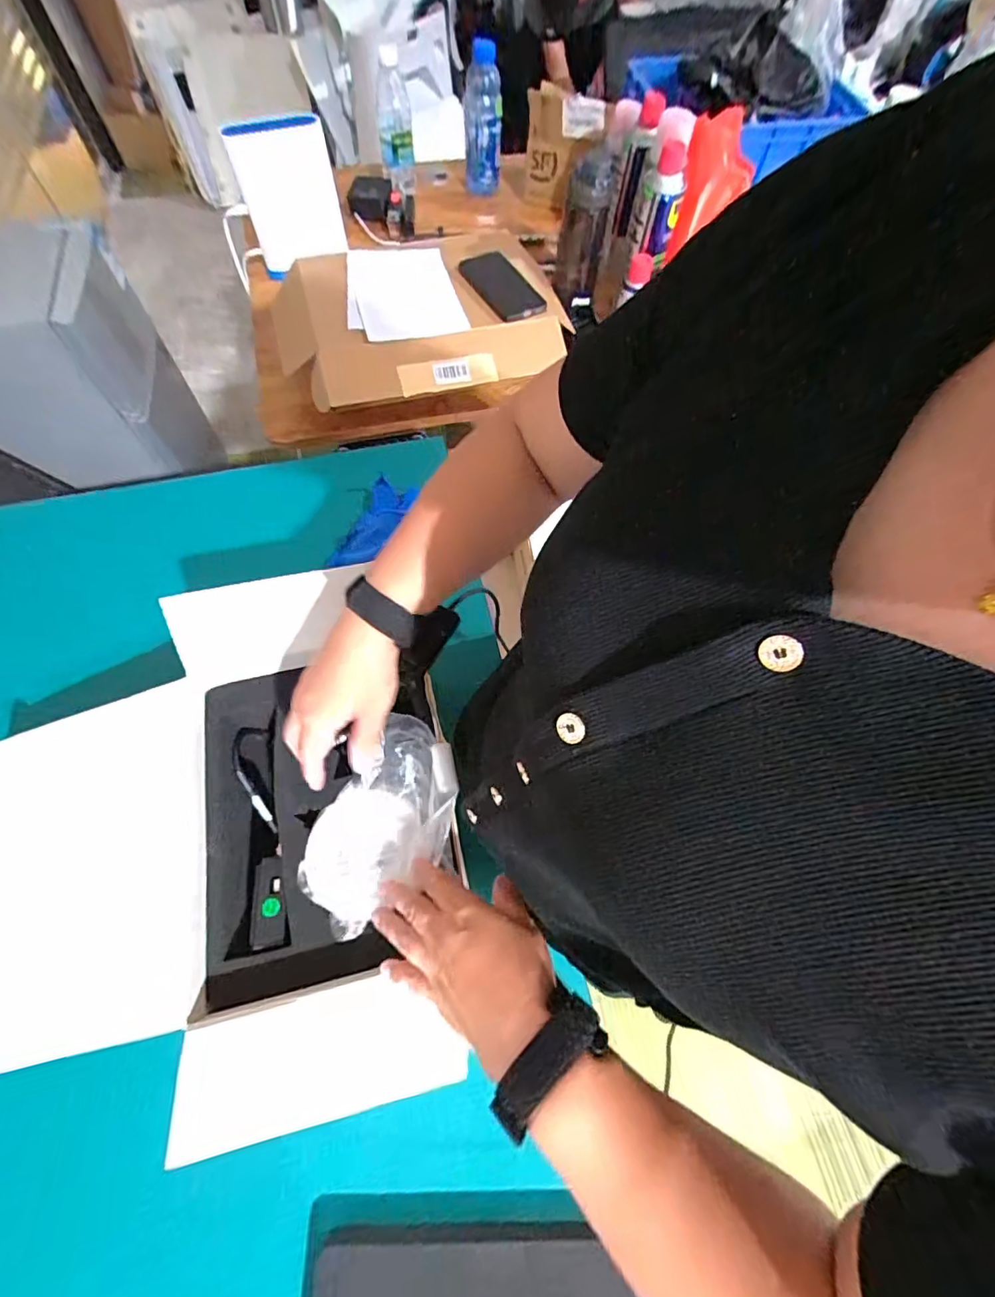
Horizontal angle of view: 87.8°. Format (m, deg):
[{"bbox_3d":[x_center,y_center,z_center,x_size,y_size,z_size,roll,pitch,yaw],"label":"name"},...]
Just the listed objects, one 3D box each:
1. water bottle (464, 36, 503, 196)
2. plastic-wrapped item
[{"bbox_3d":[-0.026,-0.977,0.961,0.068,0.193,0.058,-2,66,-3],"label":"water bottle"},{"bbox_3d":[-0.096,0.139,0.421,0.103,0.050,0.147,37,70,13],"label":"plastic-wrapped item"}]

